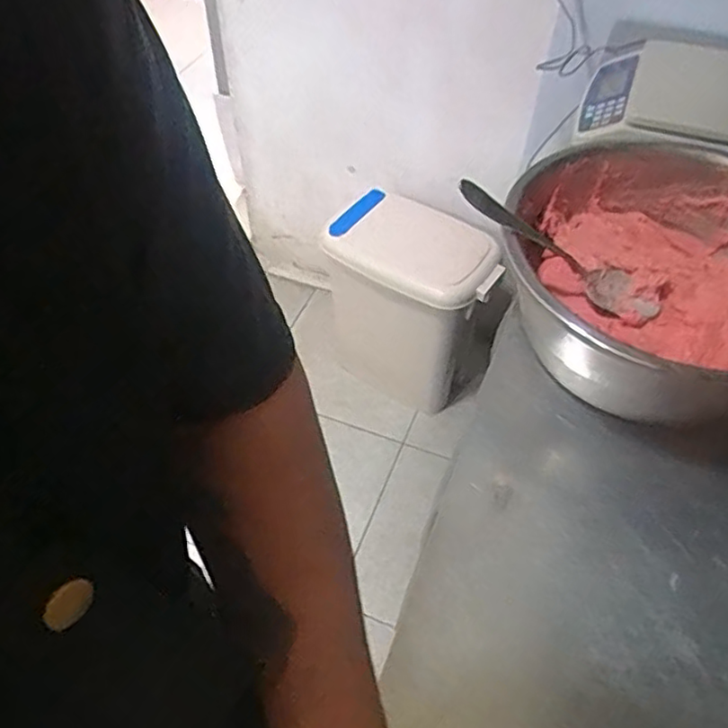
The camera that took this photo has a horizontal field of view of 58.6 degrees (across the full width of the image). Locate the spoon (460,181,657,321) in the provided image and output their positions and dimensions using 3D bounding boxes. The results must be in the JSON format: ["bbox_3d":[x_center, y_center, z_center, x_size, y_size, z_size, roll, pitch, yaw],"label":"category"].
[{"bbox_3d":[0.161,-0.093,0.548,0.199,0.031,0.046,28,49,-15],"label":"spoon"}]

